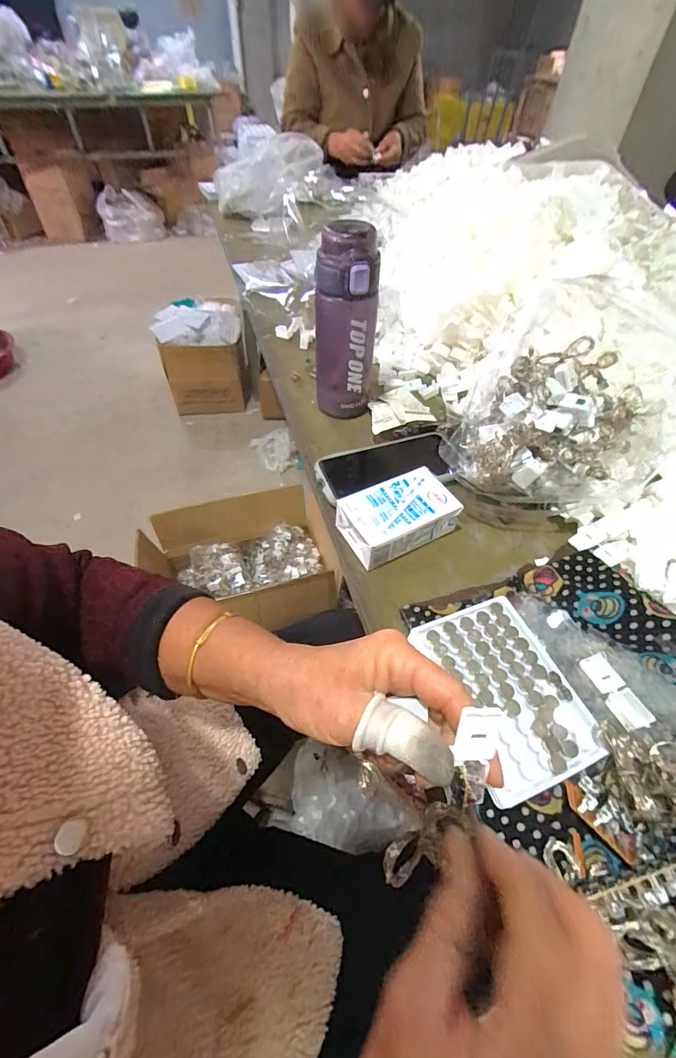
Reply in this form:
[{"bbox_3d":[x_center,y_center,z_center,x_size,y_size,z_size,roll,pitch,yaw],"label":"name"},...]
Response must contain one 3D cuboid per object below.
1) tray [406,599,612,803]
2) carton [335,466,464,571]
[{"bbox_3d":[0.126,0.122,0.309,0.093,0.016,0.129,-16,53,-14],"label":"tray"},{"bbox_3d":[0.060,-0.012,0.407,0.107,0.041,0.064,-21,55,-18],"label":"carton"}]

